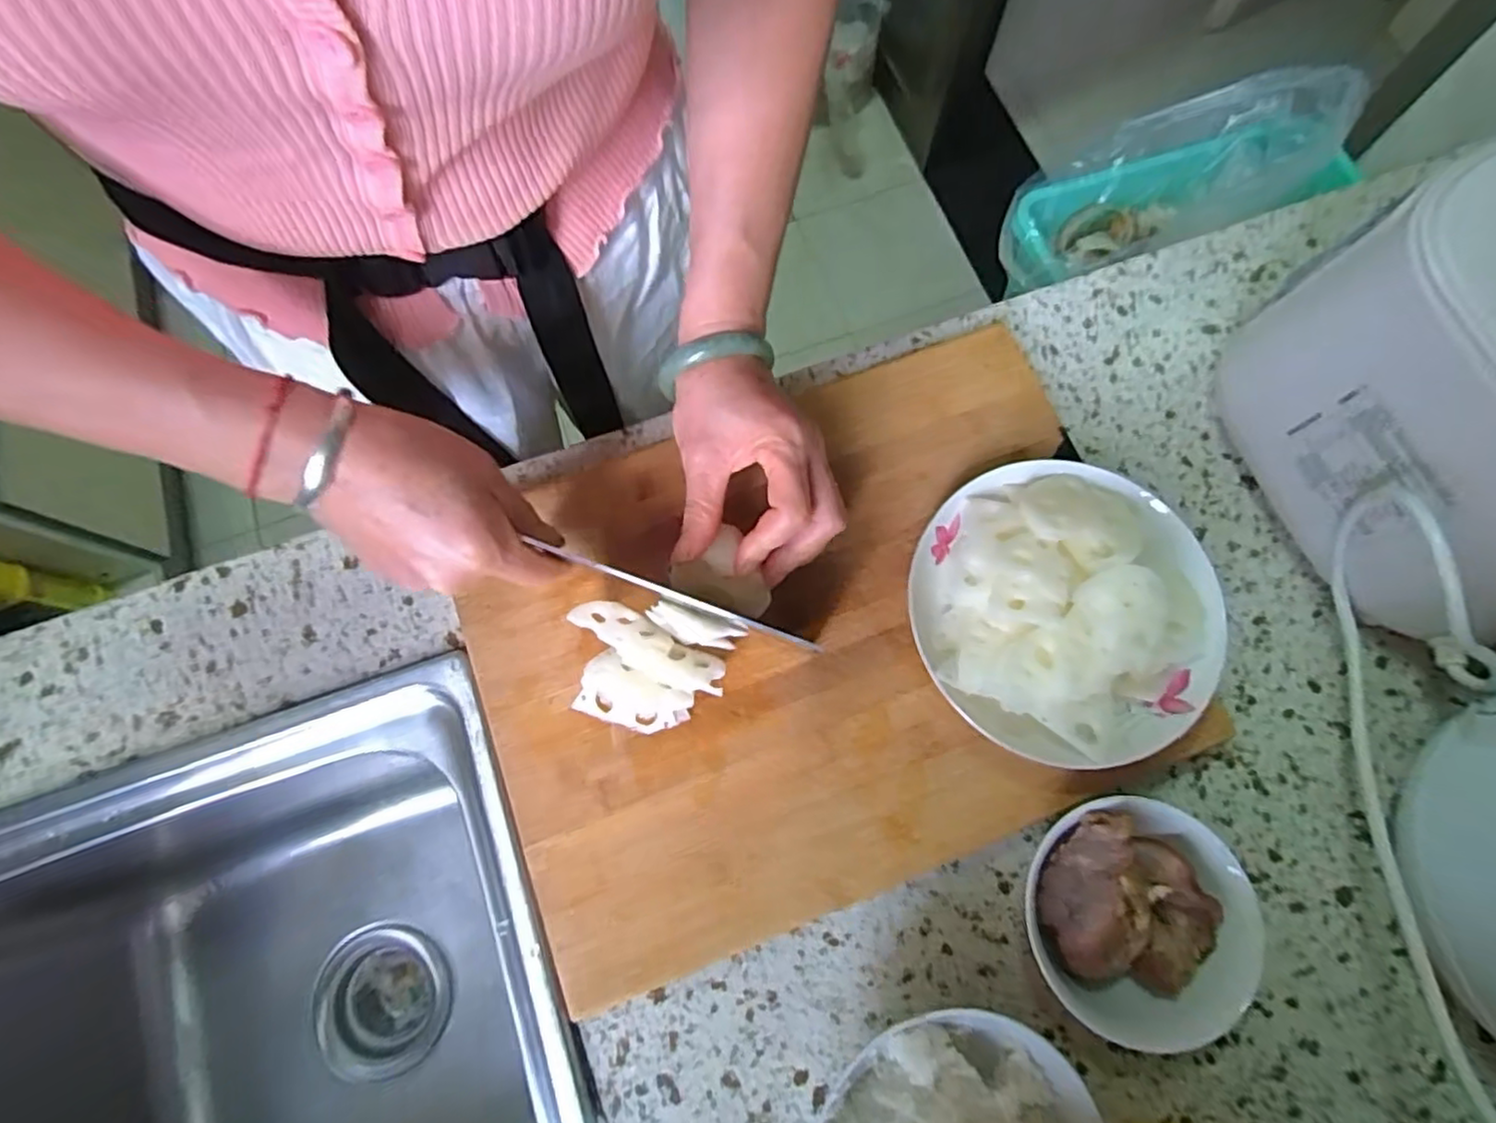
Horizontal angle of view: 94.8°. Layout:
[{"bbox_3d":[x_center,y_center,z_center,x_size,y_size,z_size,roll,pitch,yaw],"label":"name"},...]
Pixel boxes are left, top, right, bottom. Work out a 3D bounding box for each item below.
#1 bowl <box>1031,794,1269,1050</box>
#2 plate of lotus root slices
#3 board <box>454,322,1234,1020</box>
[{"bbox_3d":[0.200,0.186,0.363,0.112,0.060,0.113,0,74,1],"label":"bowl"},{"bbox_3d":[0.177,0.022,0.375,0.169,0.047,0.172,4,75,2],"label":"plate of lotus root slices"},{"bbox_3d":[0.032,0.036,0.403,0.378,0.027,0.296,-19,75,-5],"label":"board"}]

